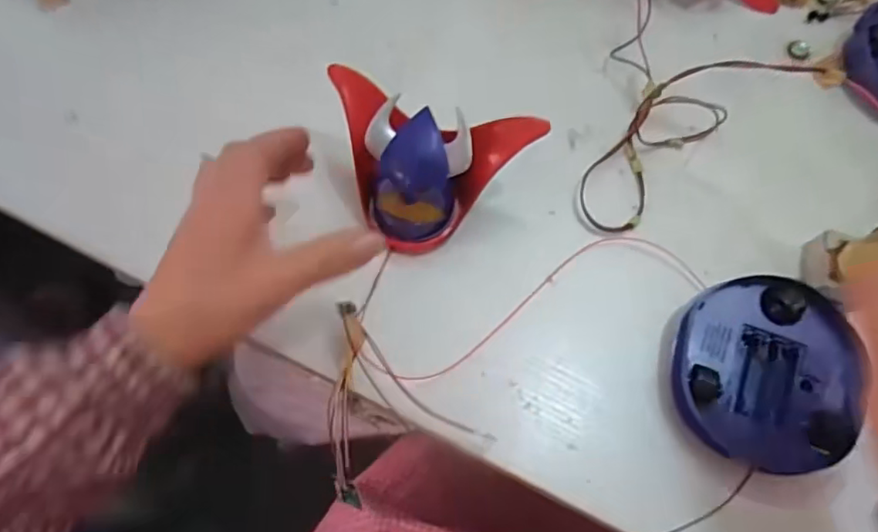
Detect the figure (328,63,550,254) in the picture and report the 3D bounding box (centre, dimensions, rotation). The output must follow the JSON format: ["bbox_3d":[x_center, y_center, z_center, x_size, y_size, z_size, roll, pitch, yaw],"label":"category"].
[{"bbox_3d":[-0.010,-0.059,0.368,0.122,0.072,0.072,16,69,5],"label":"figure"}]

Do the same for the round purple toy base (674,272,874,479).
[{"bbox_3d":[0.194,0.062,0.352,0.105,0.031,0.106,1,69,-2],"label":"round purple toy base"}]

